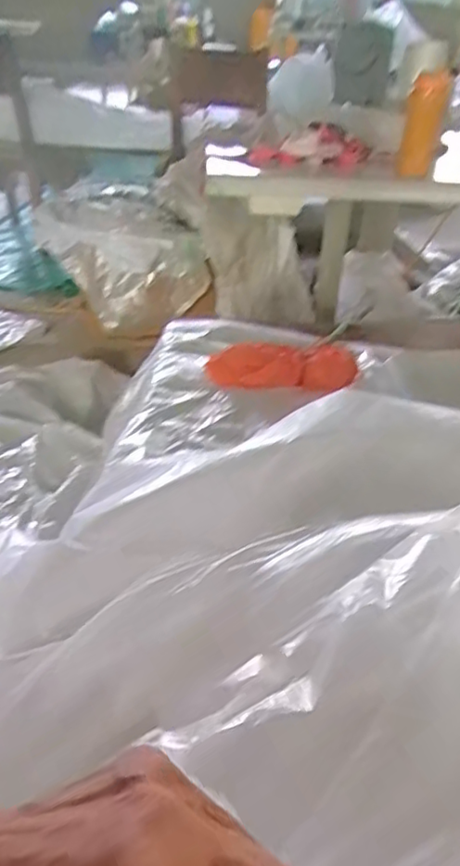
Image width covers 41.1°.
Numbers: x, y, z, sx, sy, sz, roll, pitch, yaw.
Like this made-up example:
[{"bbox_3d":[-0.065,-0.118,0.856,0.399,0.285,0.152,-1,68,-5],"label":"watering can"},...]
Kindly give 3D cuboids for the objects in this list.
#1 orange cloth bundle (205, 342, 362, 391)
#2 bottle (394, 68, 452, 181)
[{"bbox_3d":[0.093,-0.116,1.090,0.264,0.058,0.094,-1,37,-4],"label":"orange cloth bundle"},{"bbox_3d":[0.369,-0.591,1.180,0.069,0.164,0.066,11,38,12],"label":"bottle"}]

